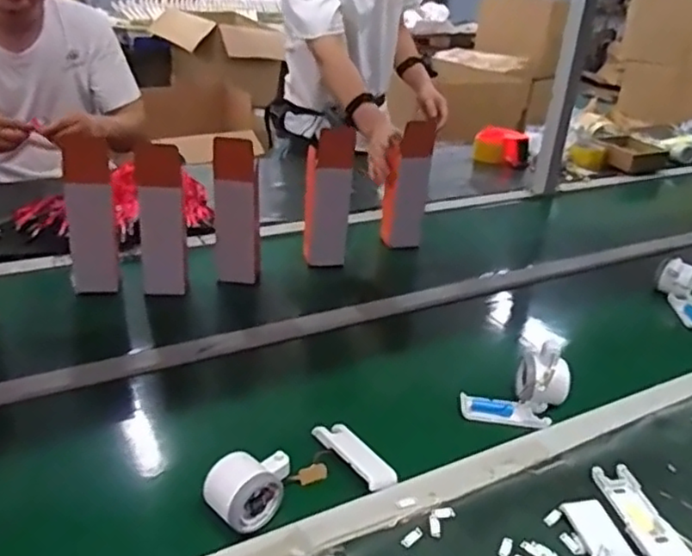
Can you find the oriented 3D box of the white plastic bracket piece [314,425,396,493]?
[{"bbox_3d":[0.011,0.188,0.689,0.040,0.017,0.101,-19,34,-36],"label":"white plastic bracket piece"}]

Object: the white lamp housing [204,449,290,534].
[{"bbox_3d":[-0.092,0.199,0.615,0.049,0.052,0.087,25,35,37],"label":"white lamp housing"}]

